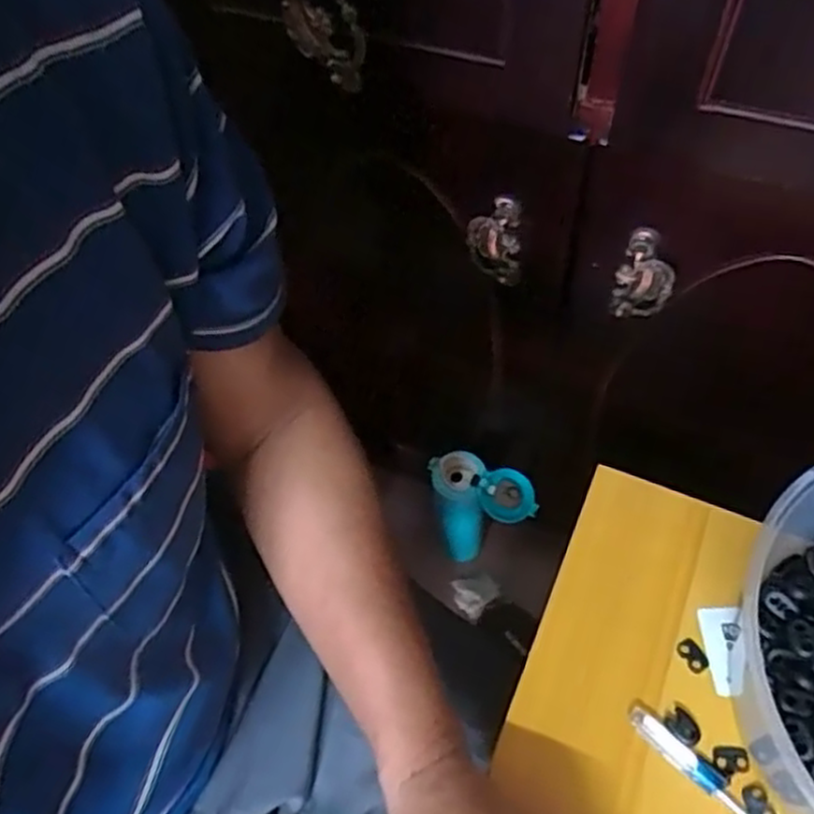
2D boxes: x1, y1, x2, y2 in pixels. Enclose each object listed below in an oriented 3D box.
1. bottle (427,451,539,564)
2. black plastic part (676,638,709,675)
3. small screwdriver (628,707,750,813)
[{"bbox_3d":[0.087,0.133,0.865,0.121,0.195,0.055,25,63,17],"label":"bottle"},{"bbox_3d":[0.165,0.143,0.412,0.013,0.004,0.019,-23,60,-10],"label":"black plastic part"},{"bbox_3d":[0.169,0.203,0.372,0.119,0.009,0.013,37,68,22],"label":"small screwdriver"}]

